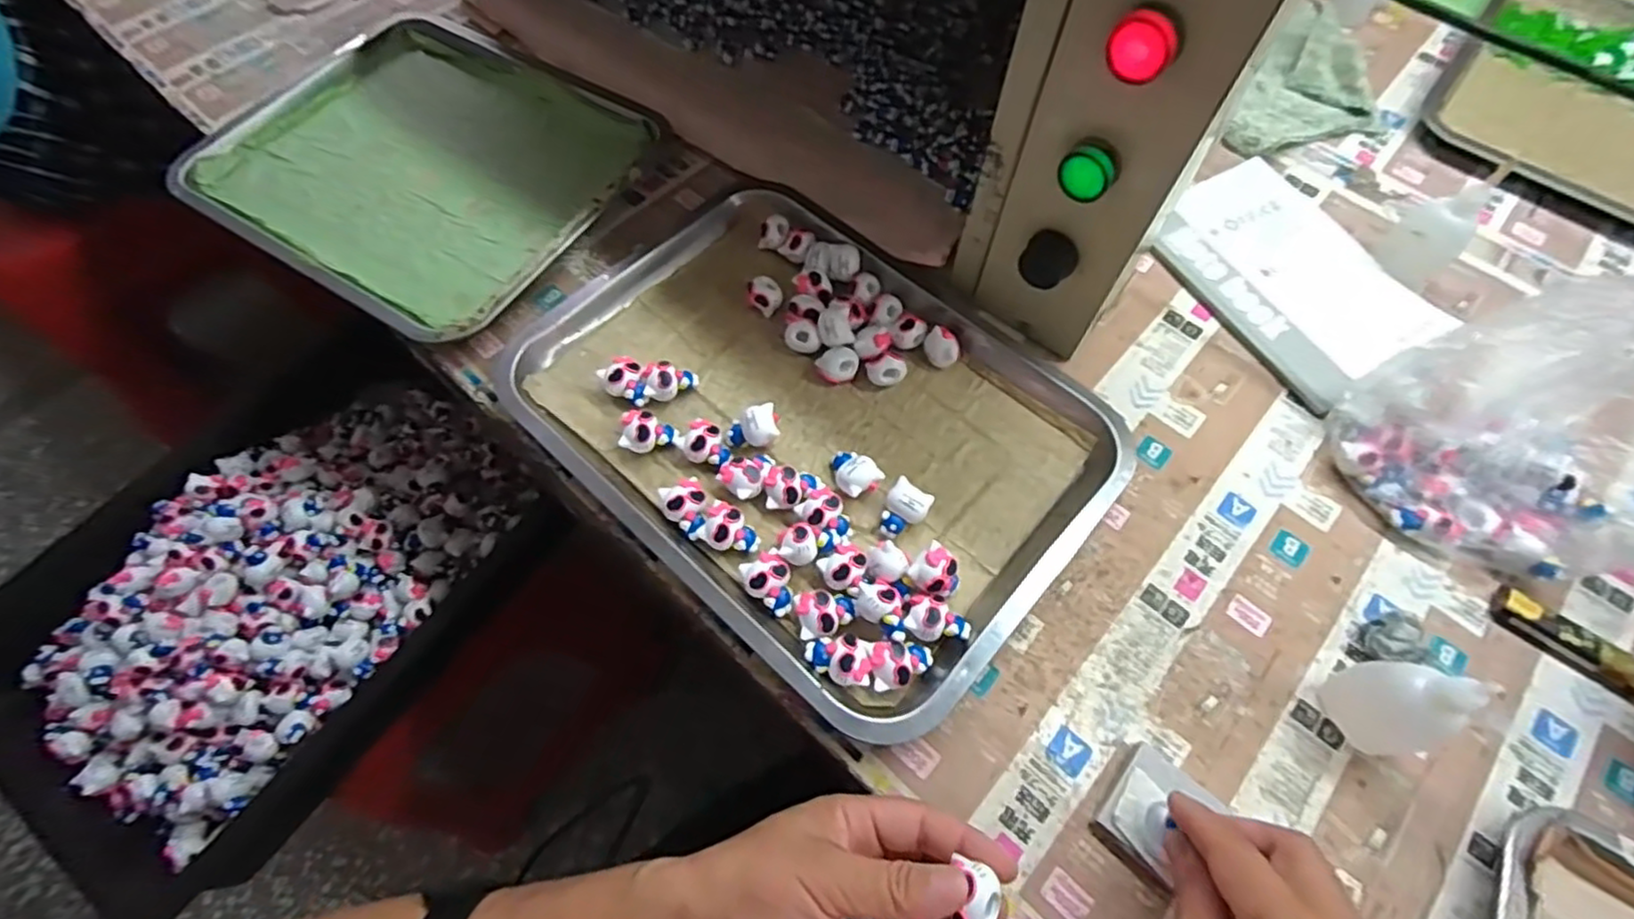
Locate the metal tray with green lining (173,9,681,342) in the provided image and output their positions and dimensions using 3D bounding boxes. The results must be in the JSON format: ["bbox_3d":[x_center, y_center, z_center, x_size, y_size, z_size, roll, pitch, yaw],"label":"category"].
[{"bbox_3d":[-0.314,-0.245,0.541,0.340,0.035,0.263,31,68,14],"label":"metal tray with green lining"}]

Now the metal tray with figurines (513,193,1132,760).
[{"bbox_3d":[-0.003,-0.031,0.449,0.352,0.037,0.273,38,70,17],"label":"metal tray with figurines"}]

